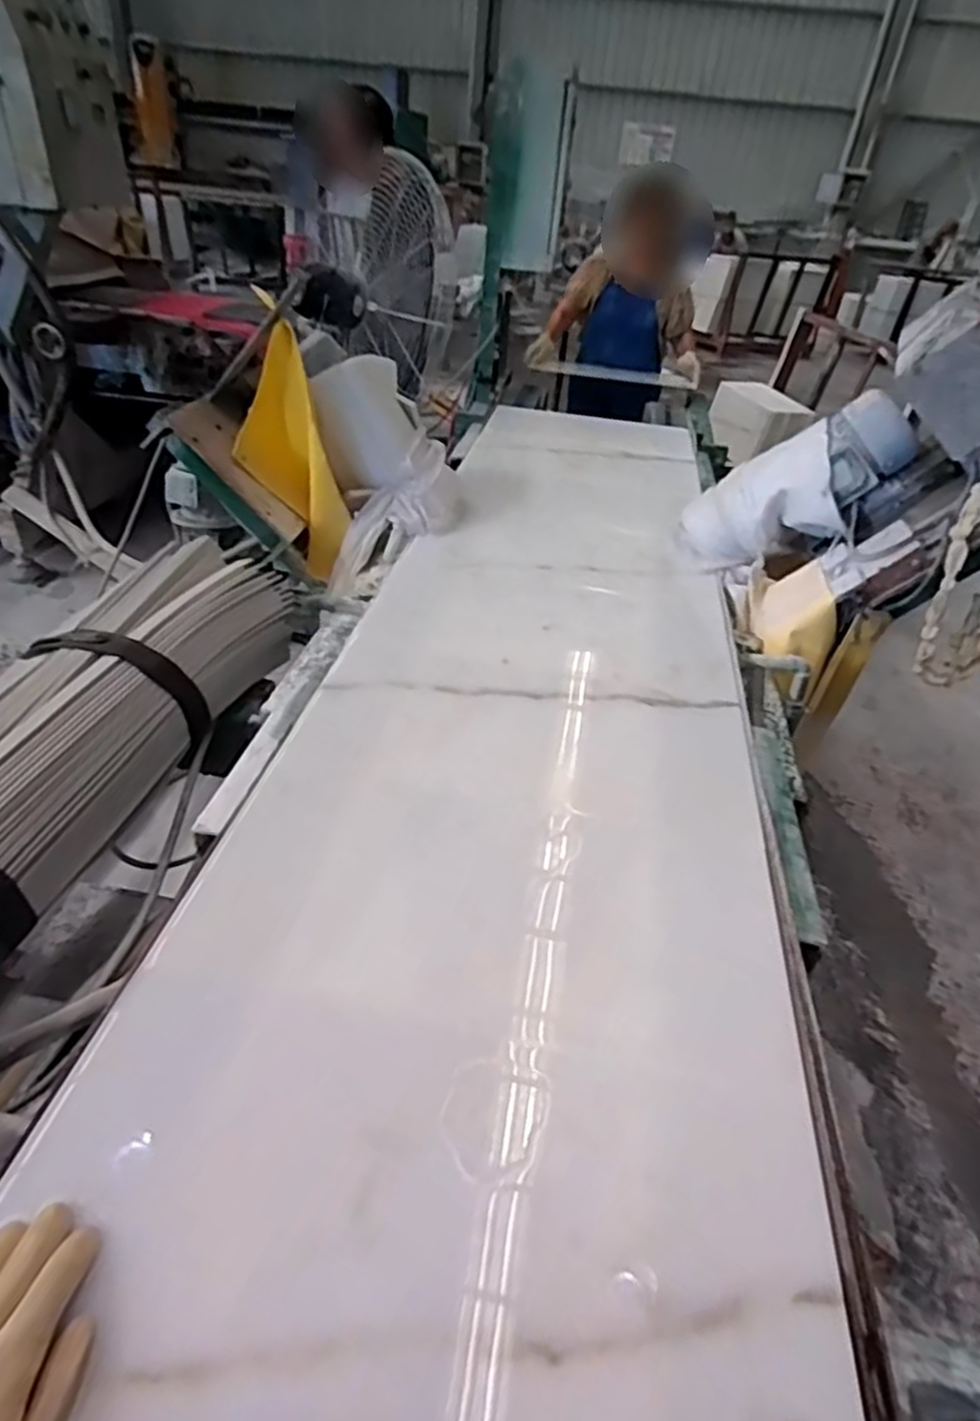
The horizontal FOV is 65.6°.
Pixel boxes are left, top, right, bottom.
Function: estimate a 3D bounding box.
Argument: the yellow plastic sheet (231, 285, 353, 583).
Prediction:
[{"bbox_3d":[-0.391,-0.484,1.462,0.169,0.477,0.044,-19,23,-9],"label":"yellow plastic sheet"}]

